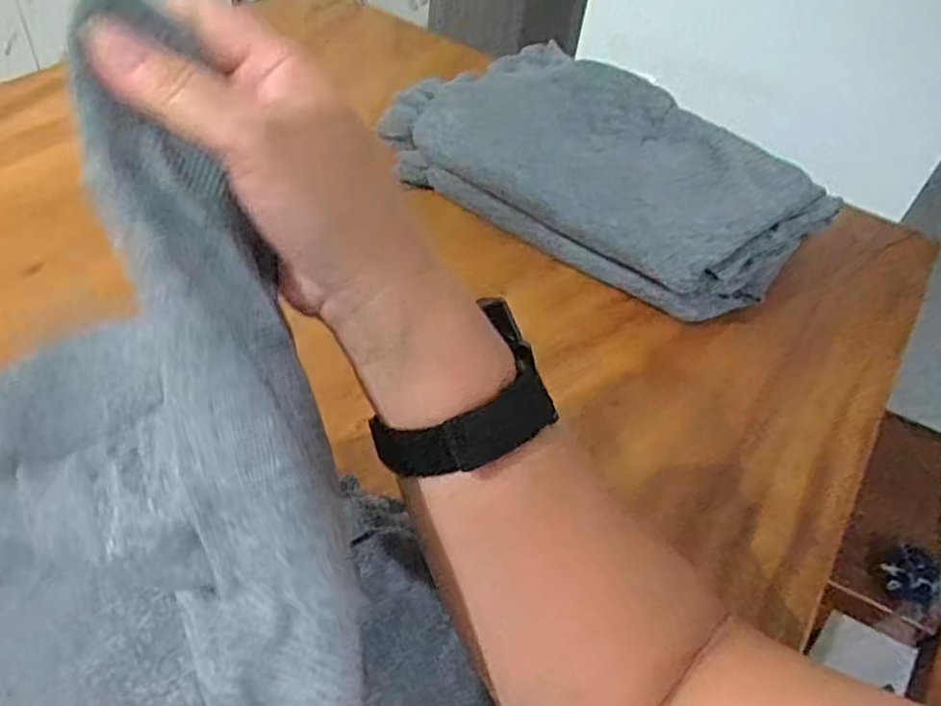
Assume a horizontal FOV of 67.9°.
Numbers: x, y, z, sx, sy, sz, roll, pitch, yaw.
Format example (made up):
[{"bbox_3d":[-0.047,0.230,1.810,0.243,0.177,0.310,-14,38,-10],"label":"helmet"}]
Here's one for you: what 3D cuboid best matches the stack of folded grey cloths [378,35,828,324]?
[{"bbox_3d":[0.111,-0.156,0.594,0.331,0.091,0.187,34,51,24],"label":"stack of folded grey cloths"}]

